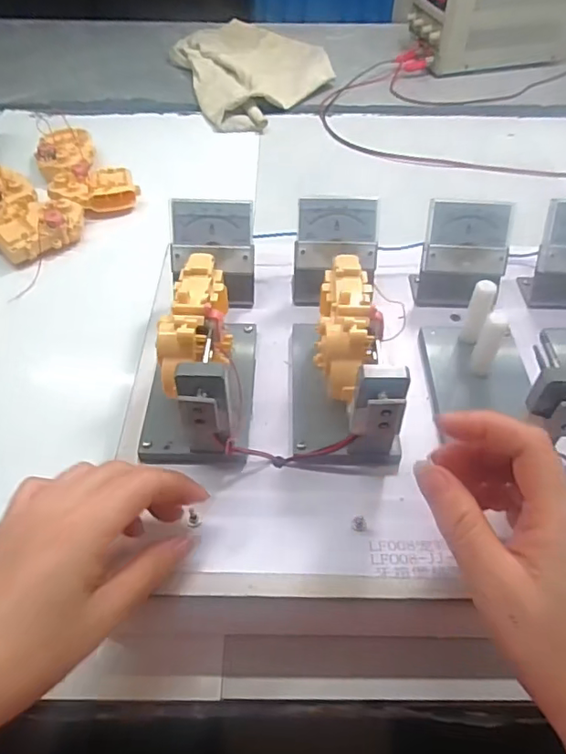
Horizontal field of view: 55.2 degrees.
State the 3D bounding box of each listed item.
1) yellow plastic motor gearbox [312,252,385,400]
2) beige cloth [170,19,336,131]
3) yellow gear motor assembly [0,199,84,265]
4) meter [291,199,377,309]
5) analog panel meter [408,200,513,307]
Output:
[{"bbox_3d":[0.041,-0.036,0.338,0.037,0.032,0.097,6,50,4],"label":"yellow plastic motor gearbox"},{"bbox_3d":[-0.049,-0.533,0.932,0.251,0.030,0.416,-16,51,-14],"label":"beige cloth"},{"bbox_3d":[-0.271,-0.166,0.598,0.073,0.035,0.096,31,56,24],"label":"yellow gear motor assembly"},{"bbox_3d":[0.041,-0.099,0.430,0.064,0.070,0.042,-2,49,-2],"label":"meter"},{"bbox_3d":[0.142,-0.094,0.428,0.066,0.068,0.055,6,50,5],"label":"analog panel meter"}]

